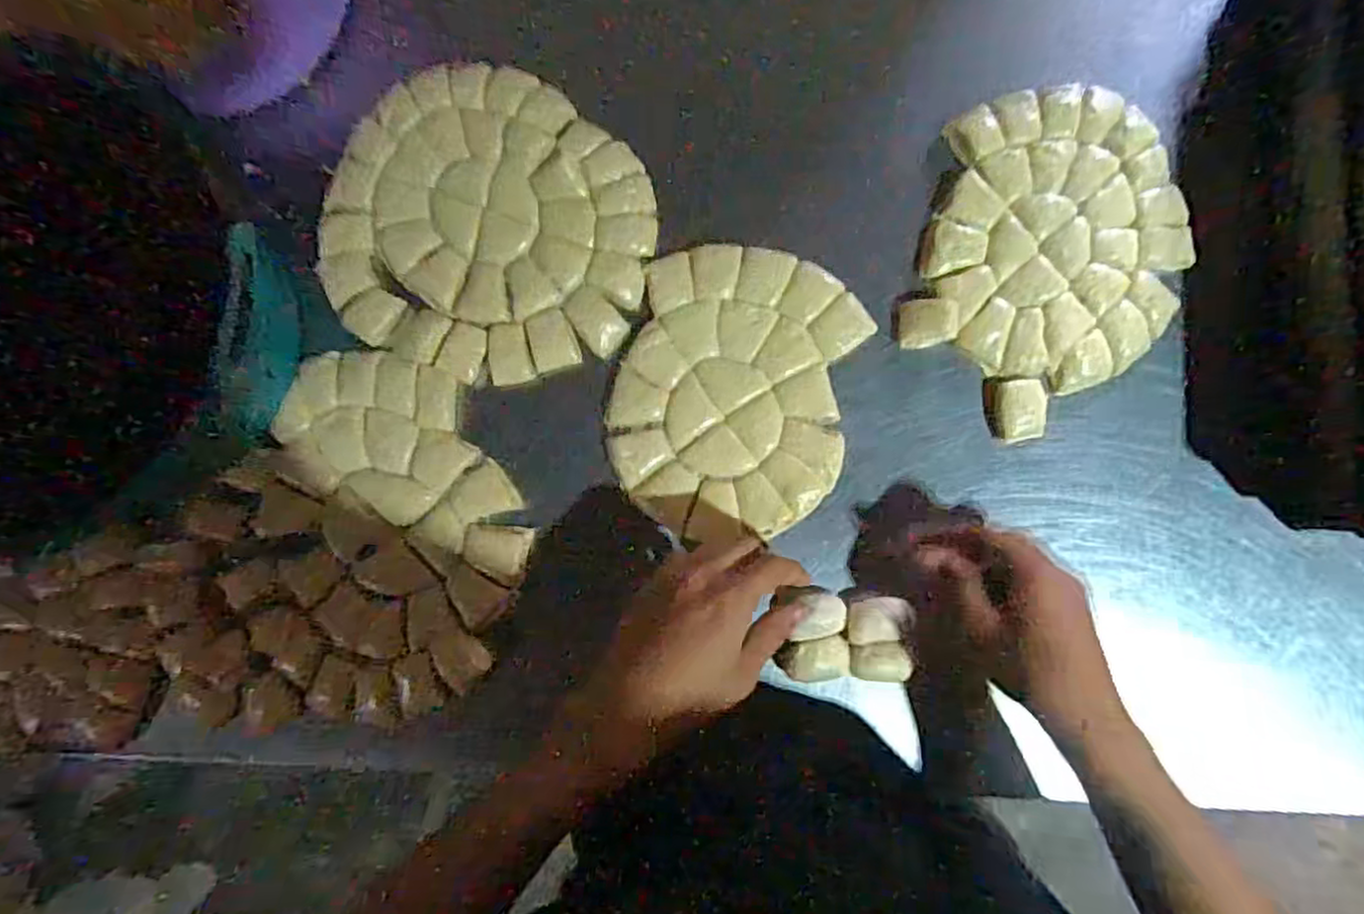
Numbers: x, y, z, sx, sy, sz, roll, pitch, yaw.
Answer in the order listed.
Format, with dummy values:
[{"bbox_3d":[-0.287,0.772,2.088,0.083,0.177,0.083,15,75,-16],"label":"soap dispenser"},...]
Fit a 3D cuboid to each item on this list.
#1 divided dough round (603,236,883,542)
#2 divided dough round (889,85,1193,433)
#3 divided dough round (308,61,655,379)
[{"bbox_3d":[0.037,-0.045,0.502,0.161,0.014,0.203,12,87,4],"label":"divided dough round"},{"bbox_3d":[0.259,-0.139,0.499,0.169,0.027,0.245,15,87,4],"label":"divided dough round"},{"bbox_3d":[-0.141,-0.170,0.514,0.236,0.012,0.215,0,86,3],"label":"divided dough round"}]

